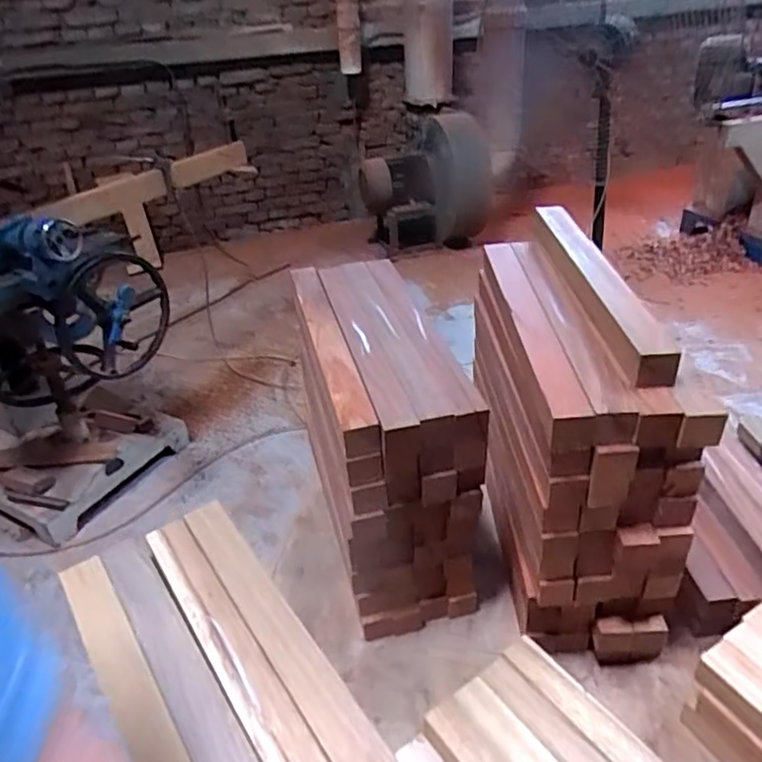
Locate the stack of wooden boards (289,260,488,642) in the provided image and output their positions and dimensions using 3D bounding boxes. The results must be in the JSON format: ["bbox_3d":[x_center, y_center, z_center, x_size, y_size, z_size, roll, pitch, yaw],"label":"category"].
[{"bbox_3d":[-0.008,0.052,0.690,0.130,0.257,0.324,-11,34,-10],"label":"stack of wooden boards"}]

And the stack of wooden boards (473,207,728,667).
[{"bbox_3d":[0.185,0.047,0.647,0.134,0.323,0.340,-4,34,1],"label":"stack of wooden boards"}]

